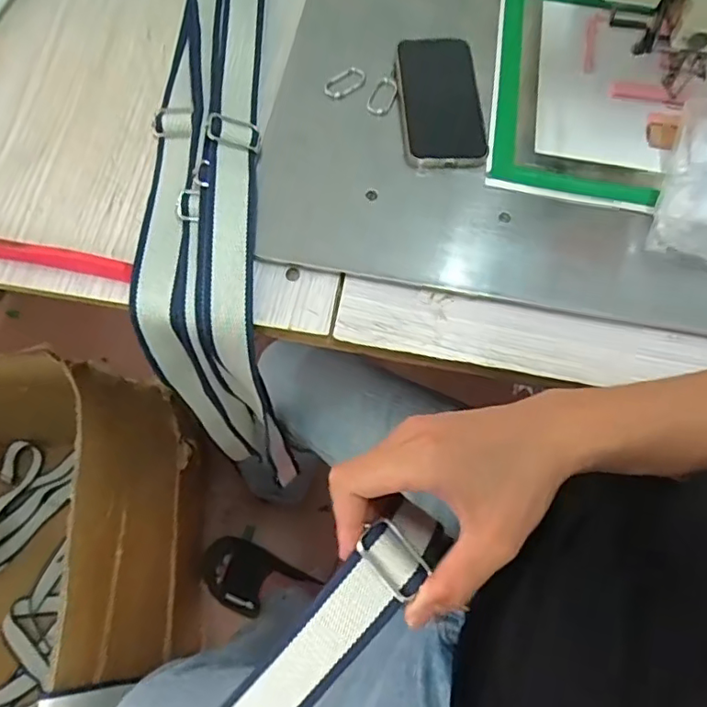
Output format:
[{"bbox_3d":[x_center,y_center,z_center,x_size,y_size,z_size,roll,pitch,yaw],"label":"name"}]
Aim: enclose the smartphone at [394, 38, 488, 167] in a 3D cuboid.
[{"bbox_3d":[0.077,-0.227,0.515,0.072,0.013,0.135,-6,78,6],"label":"smartphone"}]

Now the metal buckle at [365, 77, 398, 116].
[{"bbox_3d":[0.026,-0.231,0.519,0.020,0.007,0.043,21,67,7],"label":"metal buckle"}]

